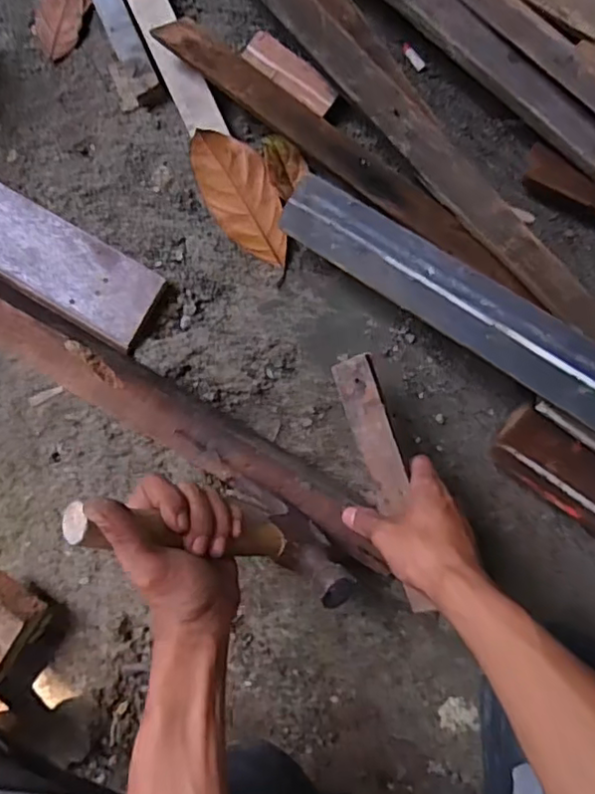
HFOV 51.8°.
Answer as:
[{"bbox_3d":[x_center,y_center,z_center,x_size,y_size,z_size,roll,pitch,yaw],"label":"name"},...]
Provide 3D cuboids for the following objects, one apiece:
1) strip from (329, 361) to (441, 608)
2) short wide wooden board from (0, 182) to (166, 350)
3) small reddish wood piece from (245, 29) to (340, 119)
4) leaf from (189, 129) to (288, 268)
[{"bbox_3d":[0.073,0.069,0.495,0.033,0.010,0.206,-16,85,3],"label":"strip"},{"bbox_3d":[-0.301,-0.169,0.612,0.357,0.020,0.081,30,89,5],"label":"short wide wooden board"},{"bbox_3d":[-0.007,-0.303,0.576,0.100,0.009,0.030,43,90,5],"label":"small reddish wood piece"},{"bbox_3d":[-0.051,-0.188,0.583,0.061,0.025,0.133,-32,100,2],"label":"leaf"}]

